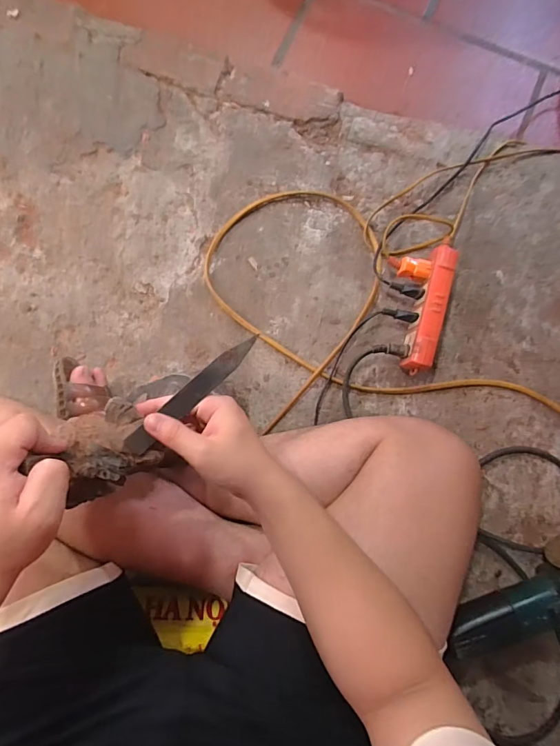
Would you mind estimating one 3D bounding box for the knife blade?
[{"bbox_3d":[-0.078,0.020,0.374,0.148,0.006,0.019,-42,98,-2],"label":"knife blade"}]

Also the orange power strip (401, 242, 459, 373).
[{"bbox_3d":[0.231,-0.099,0.651,0.033,0.064,0.195,15,79,-1],"label":"orange power strip"}]

